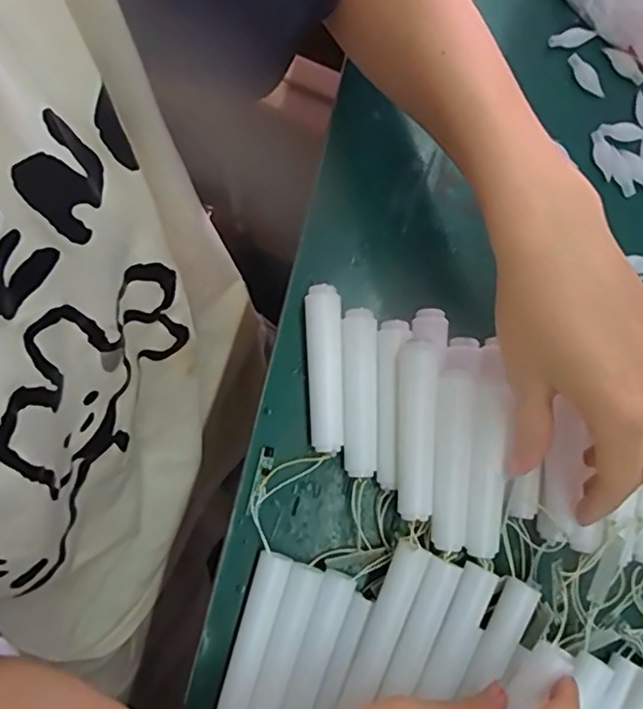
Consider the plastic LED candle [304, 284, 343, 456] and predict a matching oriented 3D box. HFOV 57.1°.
[{"bbox_3d":[0.002,0.008,0.321,0.019,0.016,0.090,-2,78,-2],"label":"plastic LED candle"}]

